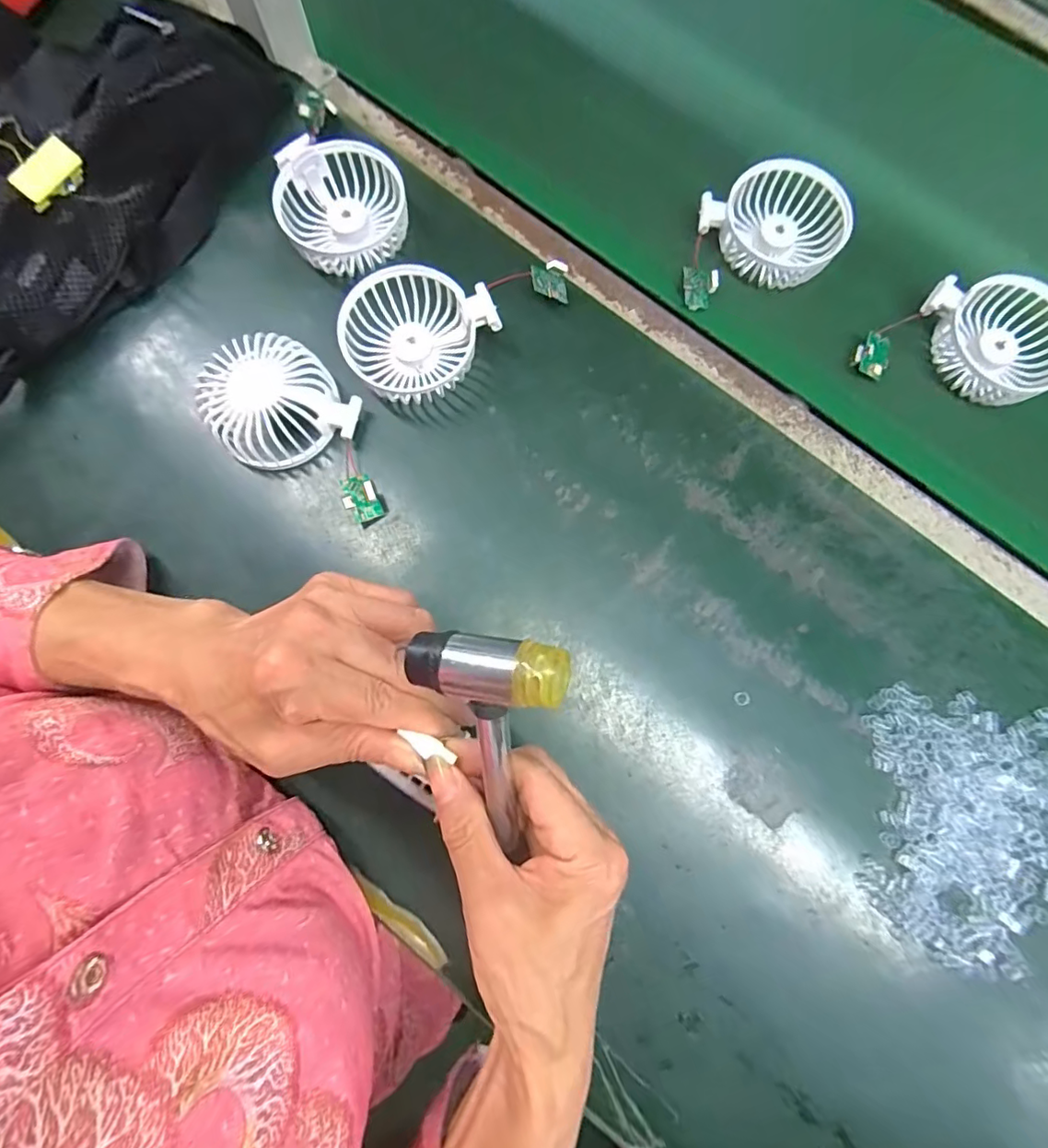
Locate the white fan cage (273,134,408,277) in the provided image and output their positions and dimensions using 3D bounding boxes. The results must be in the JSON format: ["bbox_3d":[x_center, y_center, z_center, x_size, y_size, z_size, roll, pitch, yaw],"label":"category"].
[{"bbox_3d":[-0.130,-0.266,0.394,0.086,0.040,0.086,0,79,-1],"label":"white fan cage"}]

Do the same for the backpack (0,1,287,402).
[{"bbox_3d":[-0.393,-0.293,0.374,0.284,0.080,0.395,39,81,6],"label":"backpack"}]

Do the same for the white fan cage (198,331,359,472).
[{"bbox_3d":[-0.166,-0.120,0.364,0.094,0.038,0.083,-22,80,-5],"label":"white fan cage"}]

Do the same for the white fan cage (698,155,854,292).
[{"bbox_3d":[0.190,-0.263,0.401,0.095,0.032,0.082,40,81,6],"label":"white fan cage"}]

